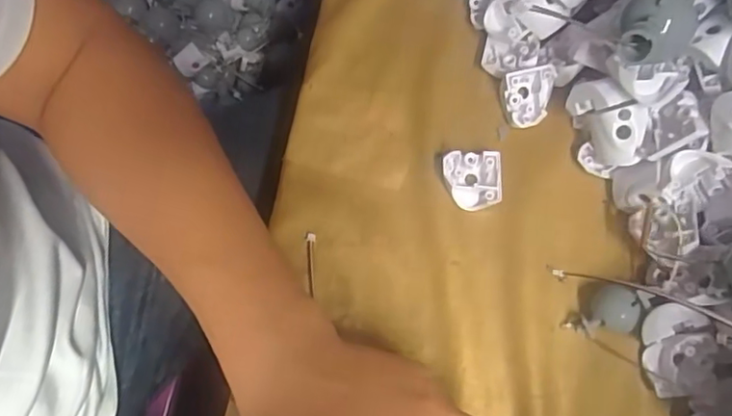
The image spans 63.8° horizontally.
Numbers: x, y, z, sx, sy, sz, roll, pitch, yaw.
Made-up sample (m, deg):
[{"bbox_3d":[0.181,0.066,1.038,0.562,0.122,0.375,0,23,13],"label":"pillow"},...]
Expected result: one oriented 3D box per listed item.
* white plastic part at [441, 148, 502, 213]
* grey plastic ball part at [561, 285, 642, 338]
[{"bbox_3d":[0.059,-0.015,0.329,0.032,0.015,0.029,-2,73,2],"label":"white plastic part"},{"bbox_3d":[0.121,0.053,0.304,0.032,0.022,0.023,-7,73,0],"label":"grey plastic ball part"}]

